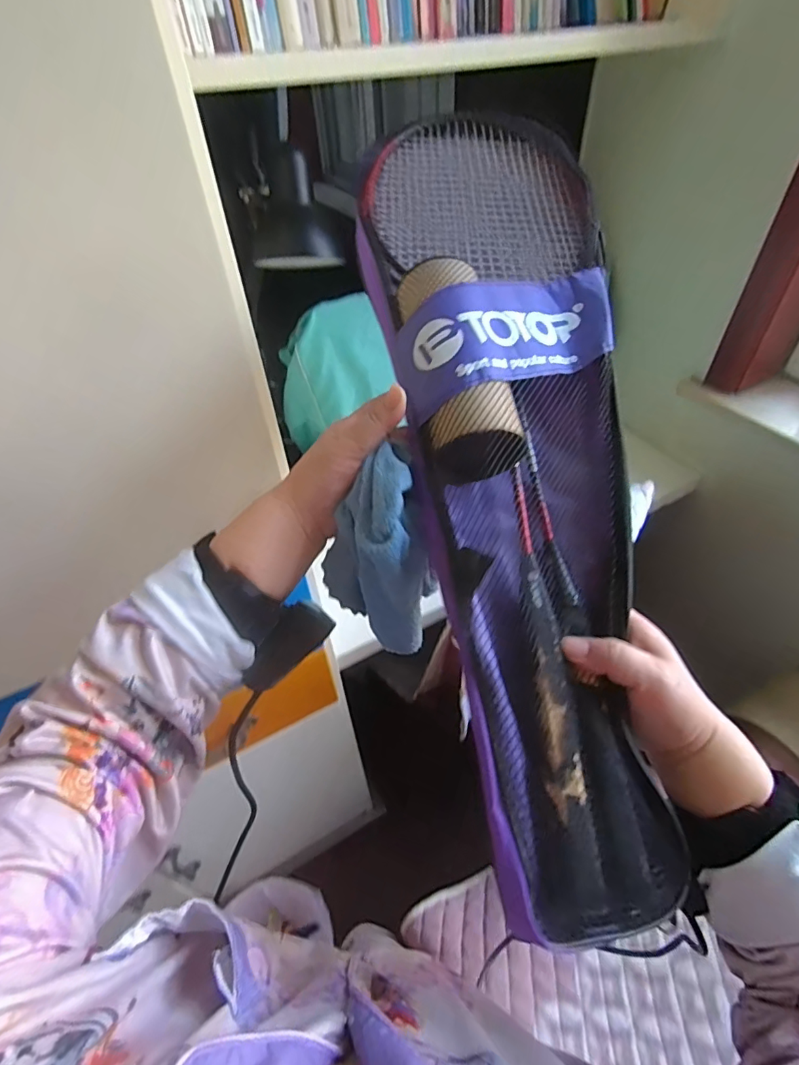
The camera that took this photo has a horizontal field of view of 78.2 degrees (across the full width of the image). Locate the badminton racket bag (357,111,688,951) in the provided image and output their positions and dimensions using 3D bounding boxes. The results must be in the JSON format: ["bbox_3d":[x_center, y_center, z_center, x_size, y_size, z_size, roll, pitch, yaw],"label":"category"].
[{"bbox_3d":[0.078,-0.102,0.352,0.189,0.073,0.646,-4,70,2],"label":"badminton racket bag"}]

